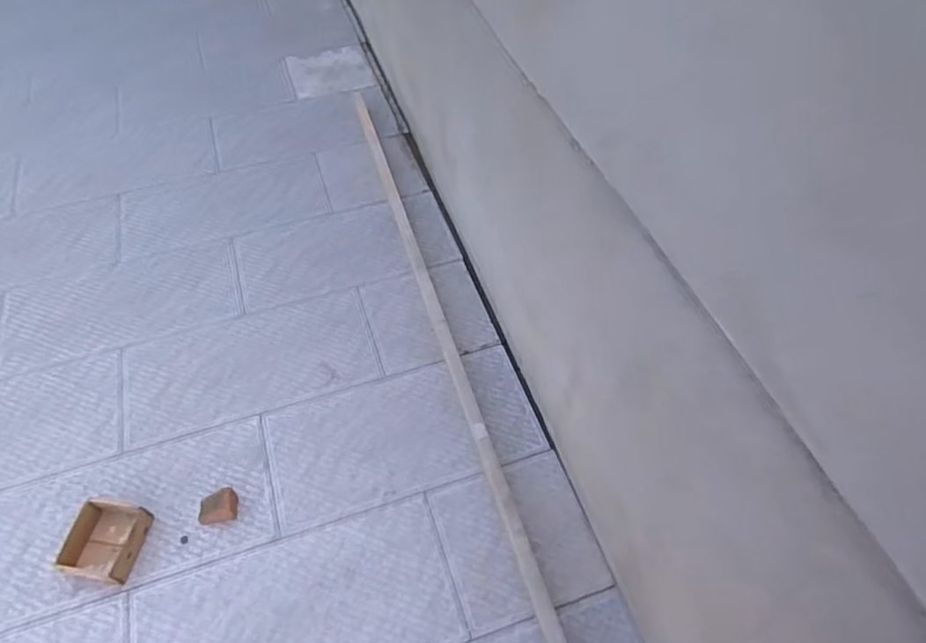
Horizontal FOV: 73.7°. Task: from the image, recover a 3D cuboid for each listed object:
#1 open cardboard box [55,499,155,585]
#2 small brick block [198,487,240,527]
[{"bbox_3d":[-0.726,0.444,1.258,0.136,0.052,0.146,9,52,7],"label":"open cardboard box"},{"bbox_3d":[-0.522,0.390,1.308,0.083,0.041,0.063,-11,53,-8],"label":"small brick block"}]

